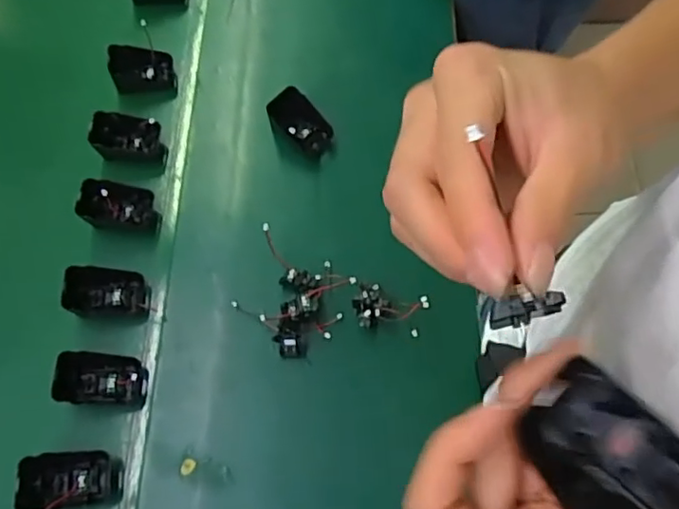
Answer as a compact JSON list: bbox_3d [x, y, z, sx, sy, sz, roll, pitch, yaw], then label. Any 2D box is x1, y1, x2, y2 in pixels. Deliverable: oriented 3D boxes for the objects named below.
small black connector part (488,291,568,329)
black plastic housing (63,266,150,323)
[{"bbox_3d":[0.057,0.016,0.182,0.022,0.004,0.010,-15,66,12],"label":"small black connector part"},{"bbox_3d":[-0.220,0.035,0.556,0.067,0.029,0.044,-2,66,2],"label":"black plastic housing"}]

